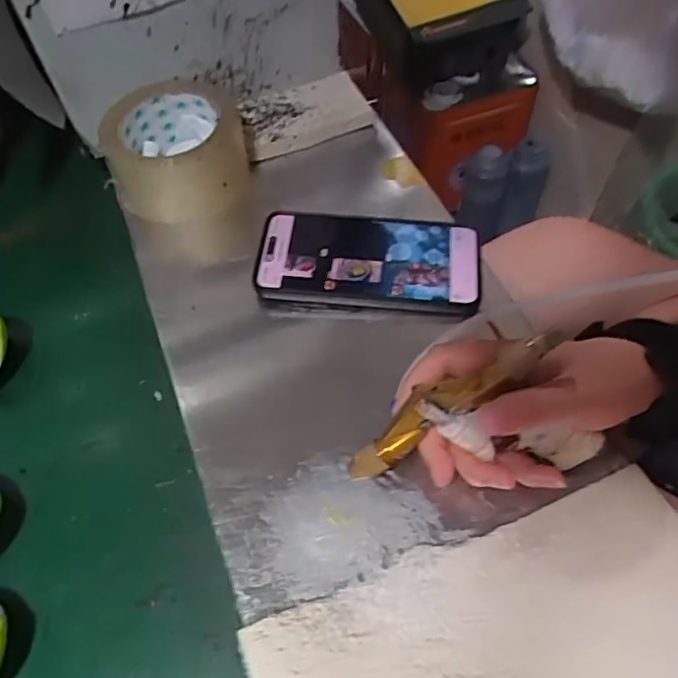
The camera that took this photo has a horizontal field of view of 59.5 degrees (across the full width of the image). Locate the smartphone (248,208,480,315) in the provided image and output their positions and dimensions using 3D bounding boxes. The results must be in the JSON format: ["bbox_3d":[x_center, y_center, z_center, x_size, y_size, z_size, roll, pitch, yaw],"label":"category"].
[{"bbox_3d":[0.021,-0.056,0.440,0.159,0.019,0.078,3,62,4],"label":"smartphone"}]

